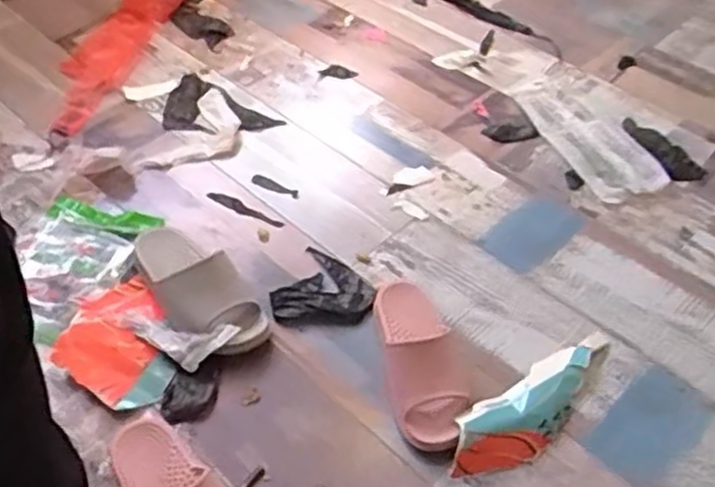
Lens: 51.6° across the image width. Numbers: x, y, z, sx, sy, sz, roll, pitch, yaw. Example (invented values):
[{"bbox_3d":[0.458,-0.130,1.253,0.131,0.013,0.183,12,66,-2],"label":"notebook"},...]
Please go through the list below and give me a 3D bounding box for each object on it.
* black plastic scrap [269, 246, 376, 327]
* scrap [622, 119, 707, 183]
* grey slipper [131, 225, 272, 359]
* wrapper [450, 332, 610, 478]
[{"bbox_3d":[-0.045,0.074,1.037,0.132,0.012,0.132,24,53,23],"label":"black plastic scrap"},{"bbox_3d":[0.504,-0.157,1.222,0.053,0.009,0.161,-18,49,-14],"label":"scrap"},{"bbox_3d":[-0.221,0.054,1.022,0.109,0.074,0.282,-28,52,-21],"label":"grey slipper"},{"bbox_3d":[0.225,0.192,0.904,0.274,0.038,0.083,-31,53,-24],"label":"wrapper"}]

